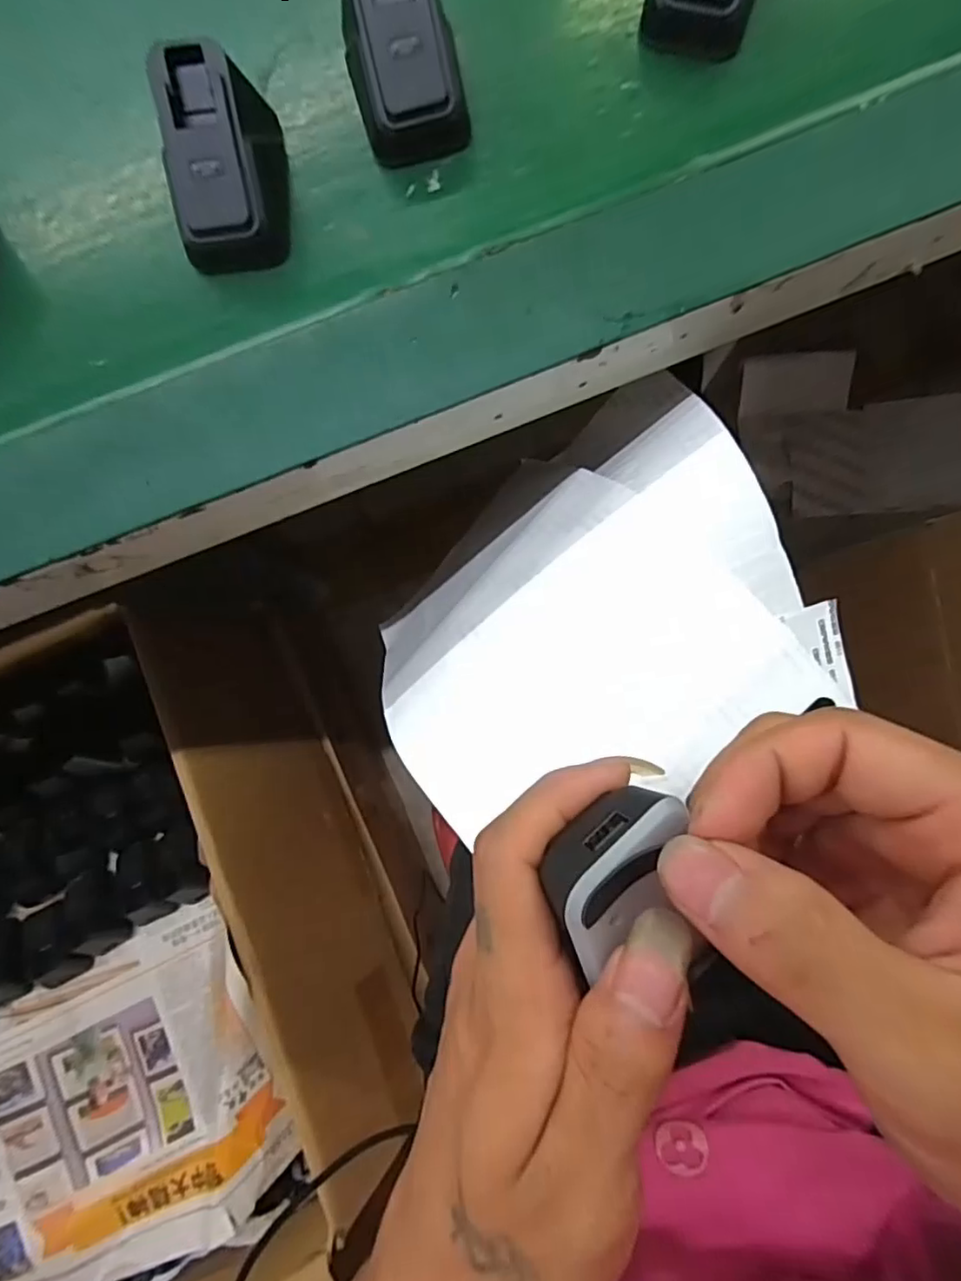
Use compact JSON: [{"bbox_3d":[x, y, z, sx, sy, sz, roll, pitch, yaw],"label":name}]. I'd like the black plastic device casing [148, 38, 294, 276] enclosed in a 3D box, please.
[{"bbox_3d":[-0.101,-0.189,0.242,0.039,0.041,0.061,-3,88,2],"label":"black plastic device casing"}]

